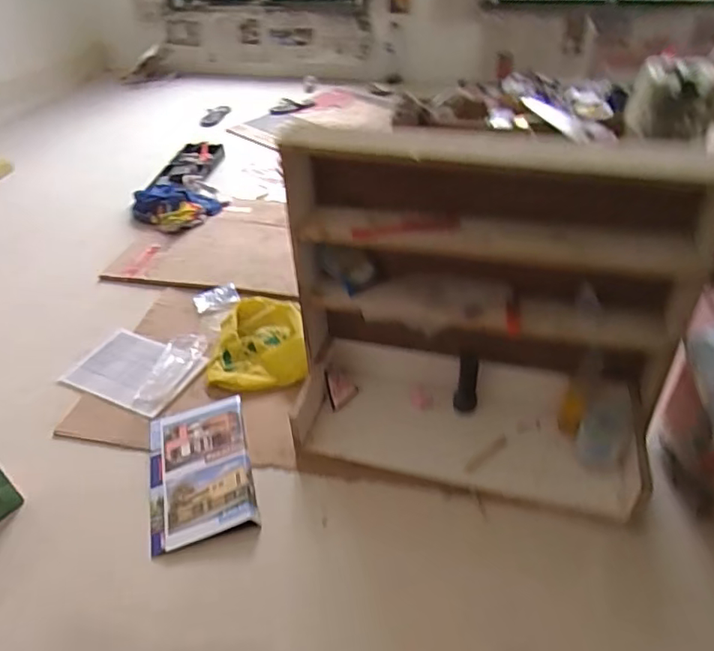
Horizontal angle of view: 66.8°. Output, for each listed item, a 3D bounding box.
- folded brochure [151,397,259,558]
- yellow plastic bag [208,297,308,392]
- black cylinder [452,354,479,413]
[{"bbox_3d":[-0.323,0.288,1.106,0.201,0.020,0.320,-15,43,-9],"label":"folded brochure"},{"bbox_3d":[-0.242,0.025,1.366,0.235,0.046,0.317,-5,43,1],"label":"yellow plastic bag"},{"bbox_3d":[0.239,0.125,1.177,0.047,0.122,0.033,7,9,14],"label":"black cylinder"}]

